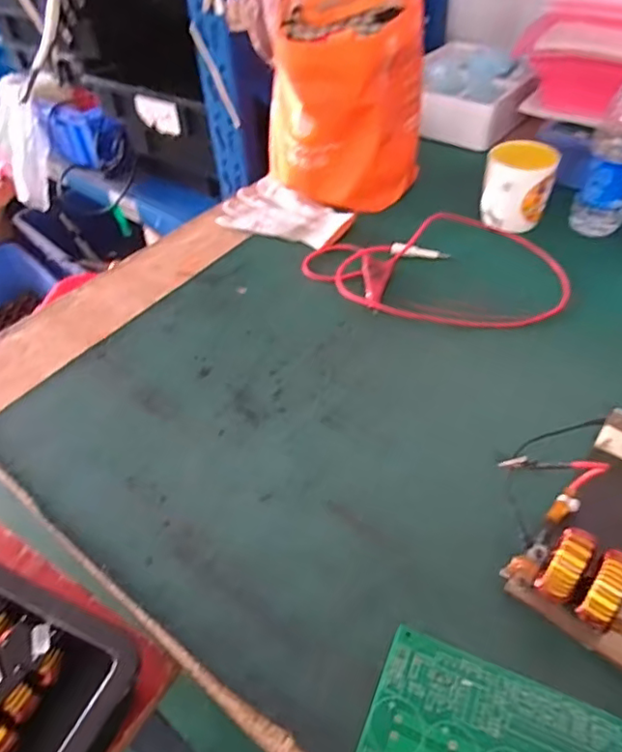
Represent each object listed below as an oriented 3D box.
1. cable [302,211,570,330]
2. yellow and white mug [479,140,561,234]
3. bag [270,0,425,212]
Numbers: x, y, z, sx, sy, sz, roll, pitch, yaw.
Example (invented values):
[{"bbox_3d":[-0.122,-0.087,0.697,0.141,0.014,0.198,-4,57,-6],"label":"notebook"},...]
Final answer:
[{"bbox_3d":[0.155,-0.147,0.697,0.310,0.019,0.212,14,49,17],"label":"cable"},{"bbox_3d":[0.266,-0.236,0.732,0.081,0.098,0.081,14,49,17],"label":"yellow and white mug"},{"bbox_3d":[0.046,-0.390,0.792,0.205,0.227,0.223,0,46,3],"label":"bag"}]

